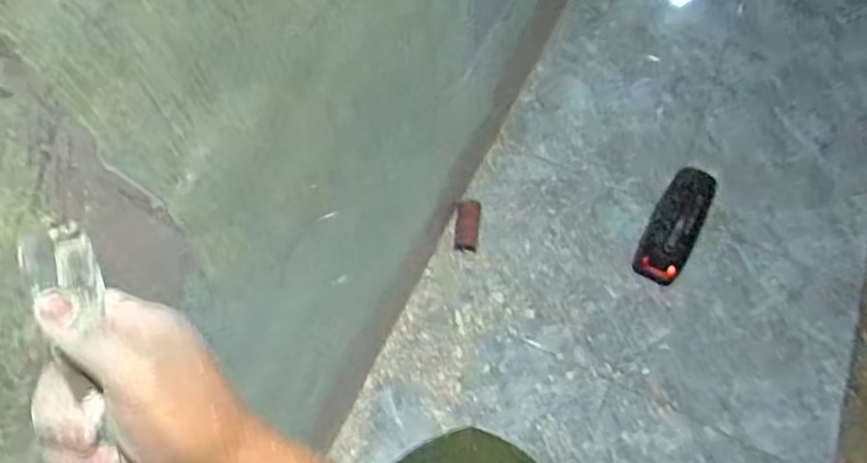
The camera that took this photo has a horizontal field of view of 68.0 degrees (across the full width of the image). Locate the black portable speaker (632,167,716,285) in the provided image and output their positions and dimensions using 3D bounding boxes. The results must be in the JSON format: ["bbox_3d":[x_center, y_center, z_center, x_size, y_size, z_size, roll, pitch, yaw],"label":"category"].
[{"bbox_3d":[0.490,-0.020,1.292,0.102,0.101,0.246,29,65,13],"label":"black portable speaker"}]

